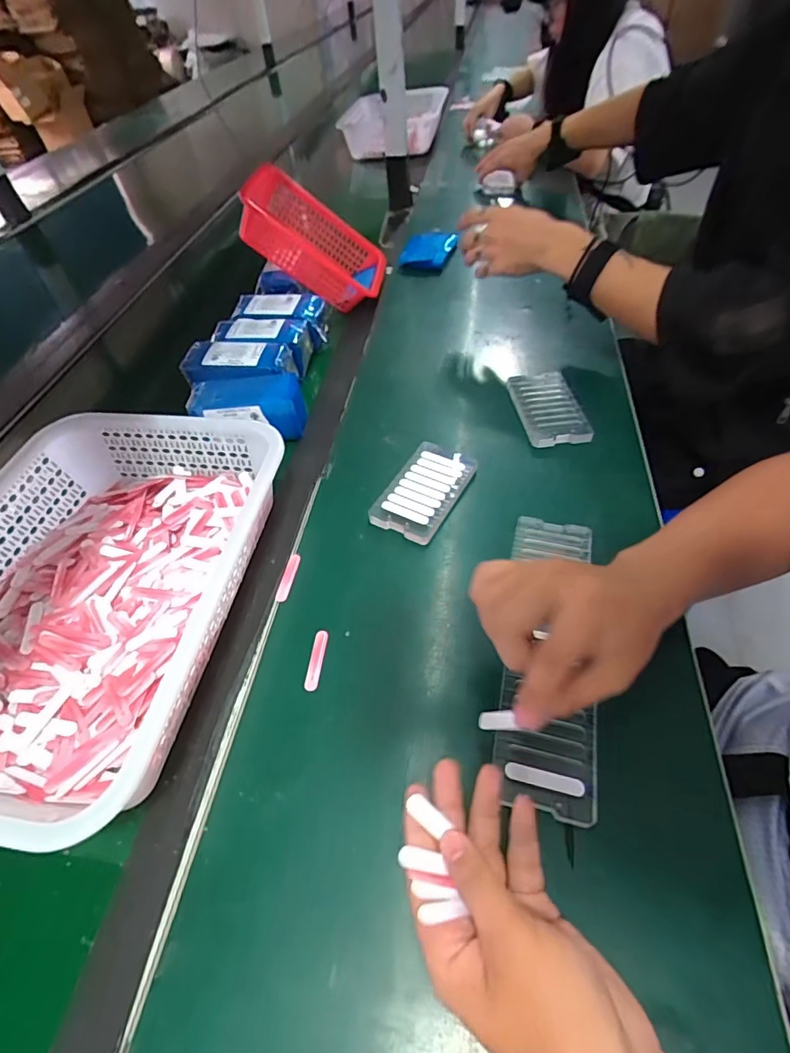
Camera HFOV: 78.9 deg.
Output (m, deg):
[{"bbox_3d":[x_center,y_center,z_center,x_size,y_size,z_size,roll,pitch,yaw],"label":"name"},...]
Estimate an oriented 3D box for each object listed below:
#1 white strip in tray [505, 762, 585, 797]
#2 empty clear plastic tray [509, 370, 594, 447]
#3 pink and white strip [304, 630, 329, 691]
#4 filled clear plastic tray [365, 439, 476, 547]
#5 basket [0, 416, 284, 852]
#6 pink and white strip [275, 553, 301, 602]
[{"bbox_3d":[0.100,0.169,0.323,0.051,0.004,0.011,9,52,13],"label":"white strip in tray"},{"bbox_3d":[0.182,-0.144,0.578,0.067,0.010,0.126,-7,50,0],"label":"empty clear plastic tray"},{"bbox_3d":[-0.065,0.109,0.396,0.011,0.004,0.051,2,51,8],"label":"pink and white strip"},{"bbox_3d":[0.033,-0.039,0.503,0.068,0.014,0.124,22,56,22],"label":"filled clear plastic tray"},{"bbox_3d":[-0.260,0.053,0.411,0.240,0.080,0.349,5,51,10],"label":"basket"},{"bbox_3d":[-0.099,0.046,0.449,0.011,0.004,0.052,5,51,10],"label":"pink and white strip"}]

